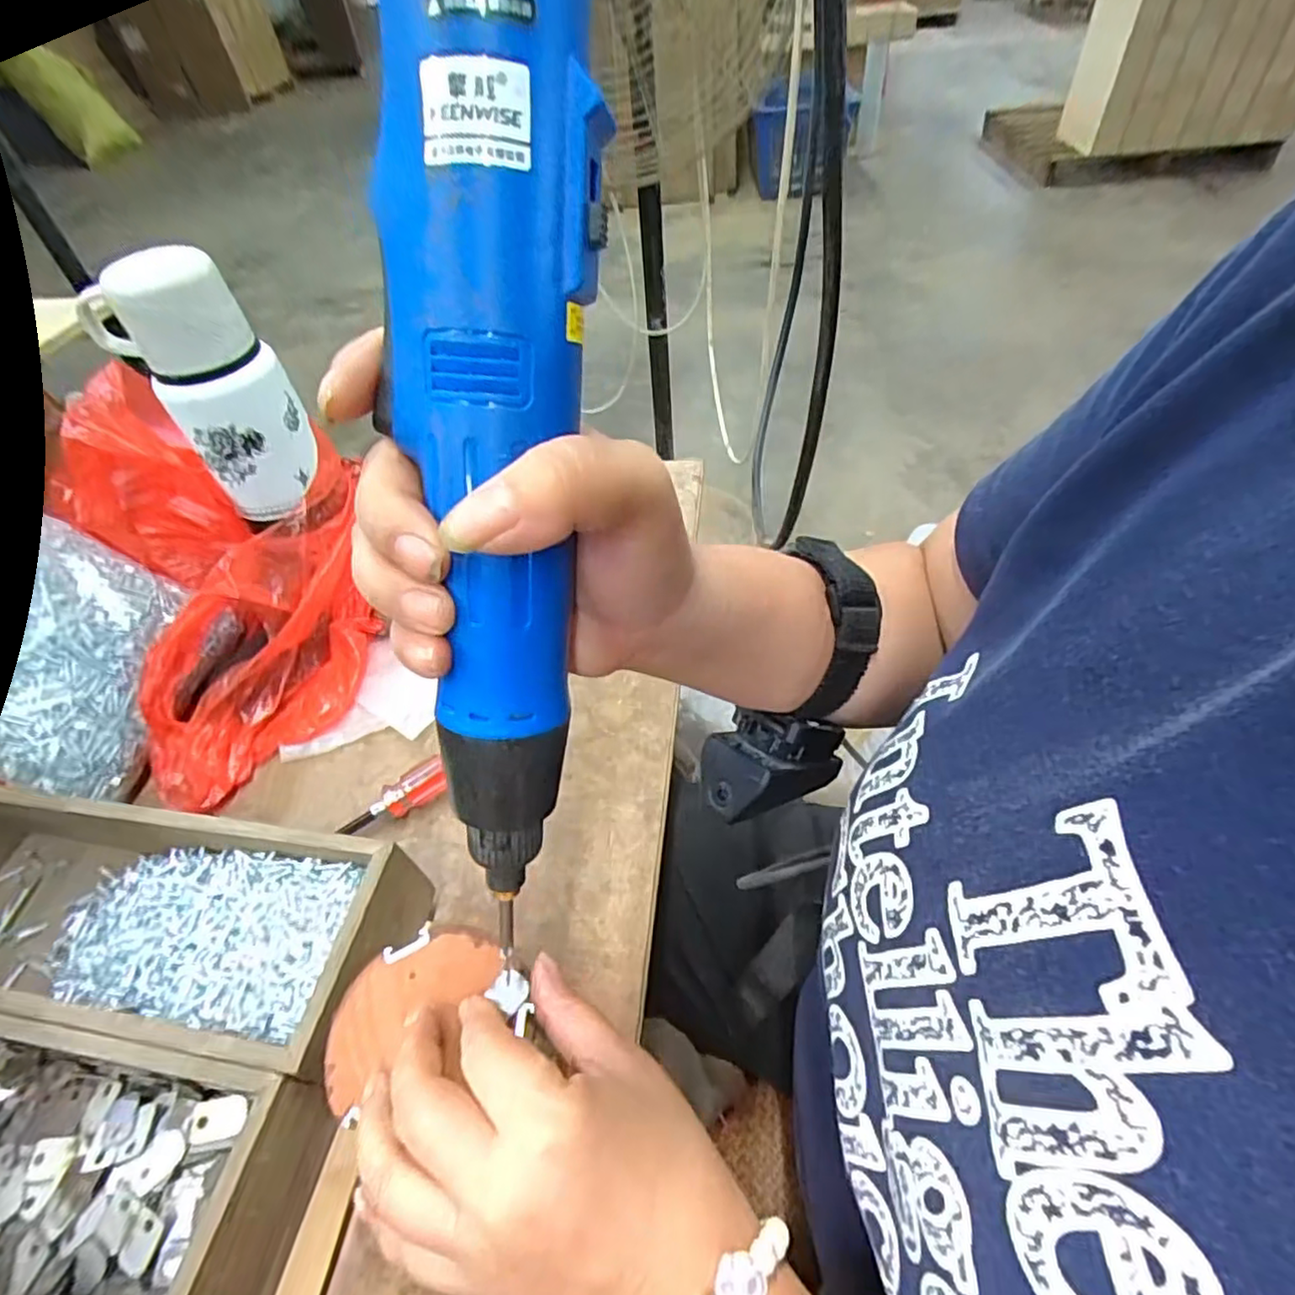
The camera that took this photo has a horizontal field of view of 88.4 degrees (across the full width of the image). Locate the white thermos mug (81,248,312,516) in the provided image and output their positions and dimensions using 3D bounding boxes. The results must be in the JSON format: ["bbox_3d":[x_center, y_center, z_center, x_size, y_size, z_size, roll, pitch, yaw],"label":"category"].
[{"bbox_3d":[-0.273,-0.164,0.423,0.082,0.146,0.072,-33,54,-21],"label":"white thermos mug"}]

